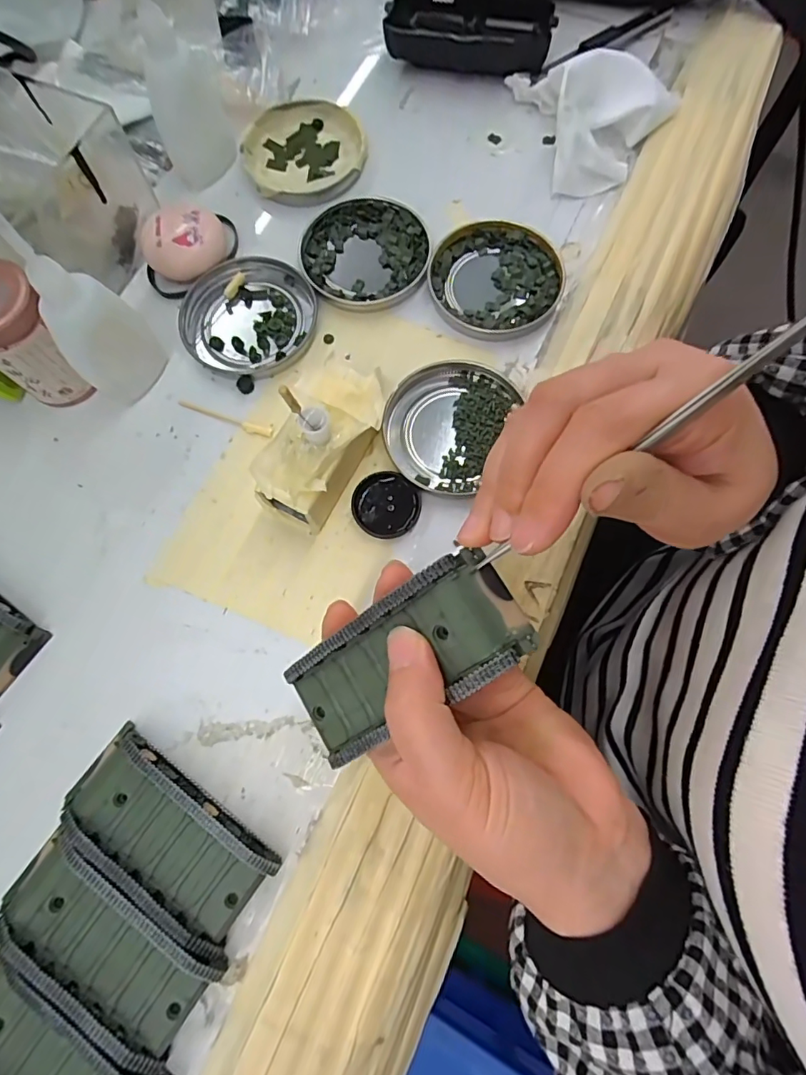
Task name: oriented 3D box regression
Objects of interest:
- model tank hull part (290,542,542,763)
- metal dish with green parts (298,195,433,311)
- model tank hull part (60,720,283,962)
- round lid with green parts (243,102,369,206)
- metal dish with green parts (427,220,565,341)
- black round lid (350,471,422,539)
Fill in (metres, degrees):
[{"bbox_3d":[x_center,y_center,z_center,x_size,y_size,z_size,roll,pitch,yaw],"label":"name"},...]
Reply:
[{"bbox_3d":[-0.002,0.046,0.192,0.096,0.018,0.042,-38,74,22],"label":"model tank hull part"},{"bbox_3d":[-0.023,-0.176,0.318,0.078,0.009,0.077,0,74,1],"label":"metal dish with green parts"},{"bbox_3d":[-0.106,0.132,0.229,0.096,0.019,0.043,35,77,10],"label":"model tank hull part"},{"bbox_3d":[-0.065,-0.255,0.340,0.079,0.010,0.077,4,74,2],"label":"round lid with green parts"},{"bbox_3d":[0.056,-0.154,0.309,0.077,0.009,0.076,7,74,3],"label":"metal dish with green parts"},{"bbox_3d":[-0.009,-0.017,0.274,0.034,0.006,0.034,0,74,1],"label":"black round lid"}]

